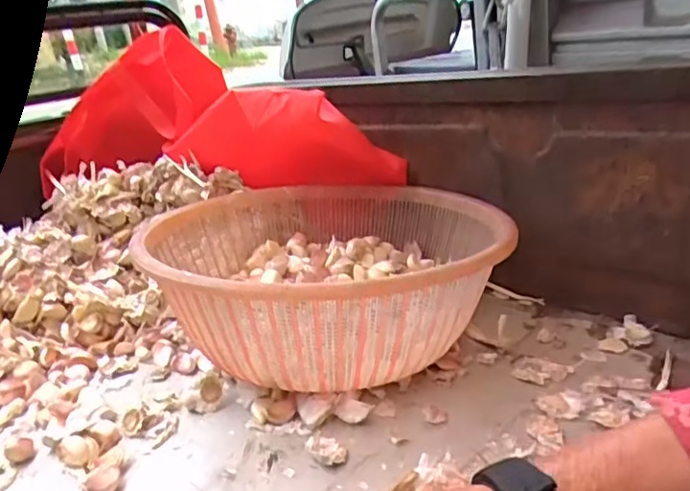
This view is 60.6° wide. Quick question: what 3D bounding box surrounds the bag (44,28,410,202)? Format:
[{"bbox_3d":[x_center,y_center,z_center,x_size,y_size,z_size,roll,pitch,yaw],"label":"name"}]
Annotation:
[{"bbox_3d":[-0.180,-0.193,0.841,0.533,0.208,0.187,4,24,23],"label":"bag"}]

